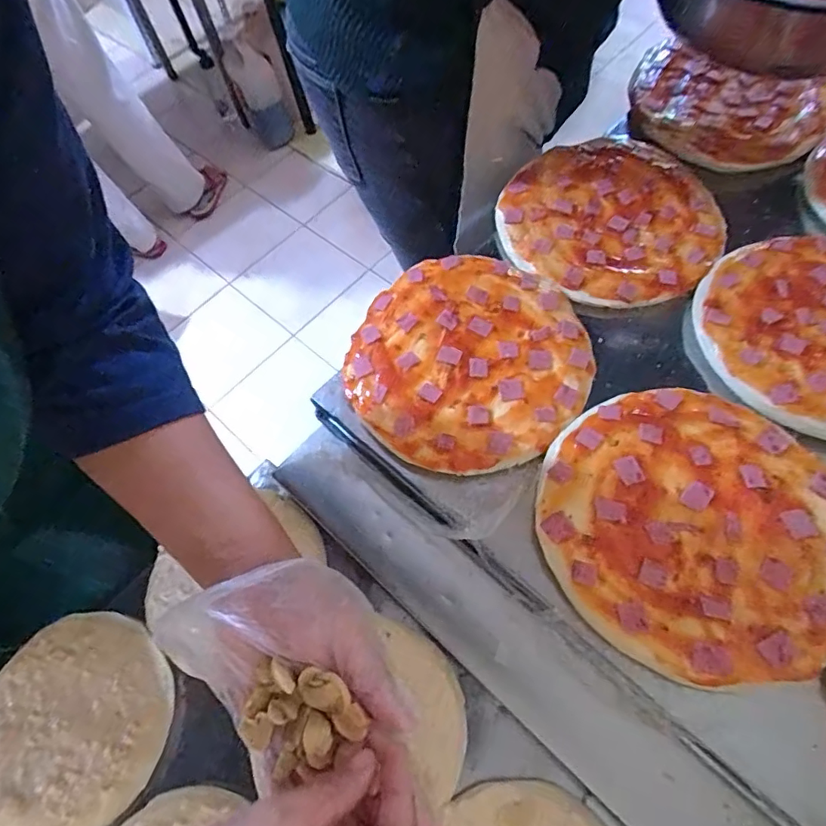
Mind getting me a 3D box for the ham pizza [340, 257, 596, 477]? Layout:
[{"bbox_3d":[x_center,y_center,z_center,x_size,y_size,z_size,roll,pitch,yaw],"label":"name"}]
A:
[{"bbox_3d":[0.046,-0.049,0.439,0.202,0.019,0.190,-1,60,2],"label":"ham pizza"}]

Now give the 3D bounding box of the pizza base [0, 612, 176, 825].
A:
[{"bbox_3d":[-0.259,0.237,0.400,0.142,0.016,0.144,-3,62,5],"label":"pizza base"}]

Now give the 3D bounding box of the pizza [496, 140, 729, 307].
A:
[{"bbox_3d":[0.195,-0.193,0.503,0.213,0.018,0.191,-34,64,-16],"label":"pizza"}]

